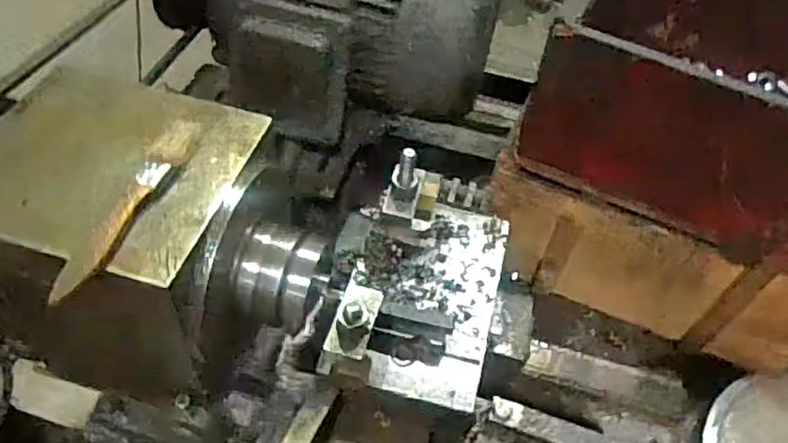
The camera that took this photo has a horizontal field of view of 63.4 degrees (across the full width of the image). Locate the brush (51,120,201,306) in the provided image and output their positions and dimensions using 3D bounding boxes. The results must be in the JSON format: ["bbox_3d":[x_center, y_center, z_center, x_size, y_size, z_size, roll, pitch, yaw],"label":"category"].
[{"bbox_3d":[-0.160,-0.013,0.391,0.024,0.011,0.145,14,50,6],"label":"brush"}]

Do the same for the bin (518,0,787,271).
[{"bbox_3d":[0.326,-0.119,0.596,0.338,0.155,0.236,23,51,13],"label":"bin"}]

